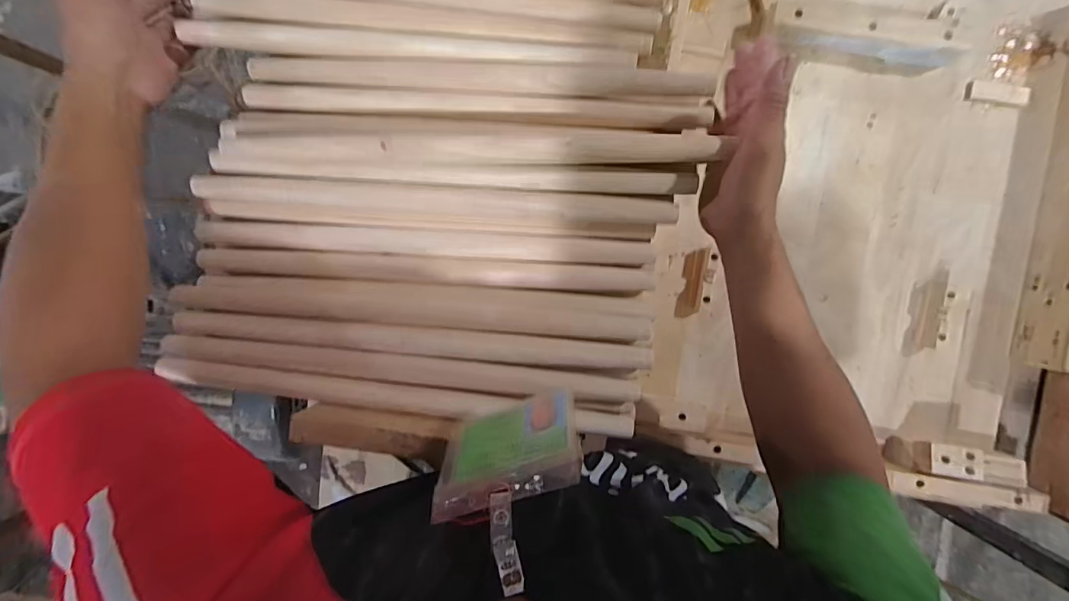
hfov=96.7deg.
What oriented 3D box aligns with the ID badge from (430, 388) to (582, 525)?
[{"bbox_3d":[-0.017,0.099,0.319,0.099,0.087,0.012,-21,119,12],"label":"ID badge"}]

